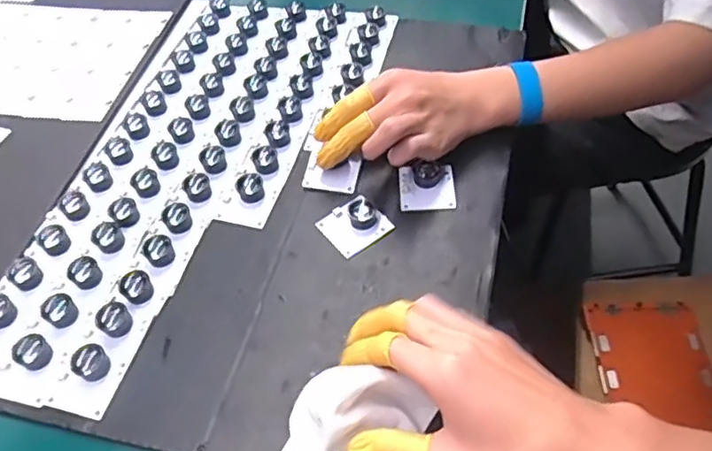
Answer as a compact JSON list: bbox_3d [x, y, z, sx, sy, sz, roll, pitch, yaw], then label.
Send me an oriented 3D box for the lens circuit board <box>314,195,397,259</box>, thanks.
[{"bbox_3d":[-0.001,-0.002,0.474,0.046,0.012,0.043,-31,57,-19],"label":"lens circuit board"}]

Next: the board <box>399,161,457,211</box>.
[{"bbox_3d":[0.058,-0.033,0.491,0.044,0.015,0.044,-1,53,3],"label":"board"}]

